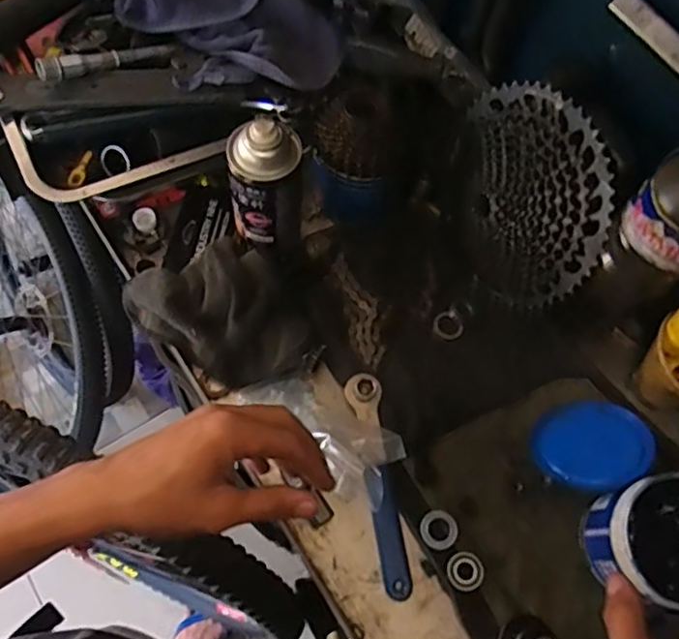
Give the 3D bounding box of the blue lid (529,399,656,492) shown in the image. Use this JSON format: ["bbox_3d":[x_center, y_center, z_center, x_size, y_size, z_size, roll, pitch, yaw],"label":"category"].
[{"bbox_3d":[0.229,0.111,0.560,0.094,0.008,0.092,-11,46,11],"label":"blue lid"}]

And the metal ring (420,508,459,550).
[{"bbox_3d":[0.087,0.184,0.542,0.032,0.004,0.032,1,66,-3],"label":"metal ring"}]

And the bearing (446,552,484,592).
[{"bbox_3d":[0.108,0.216,0.530,0.030,0.004,0.030,1,66,-3],"label":"bearing"}]

